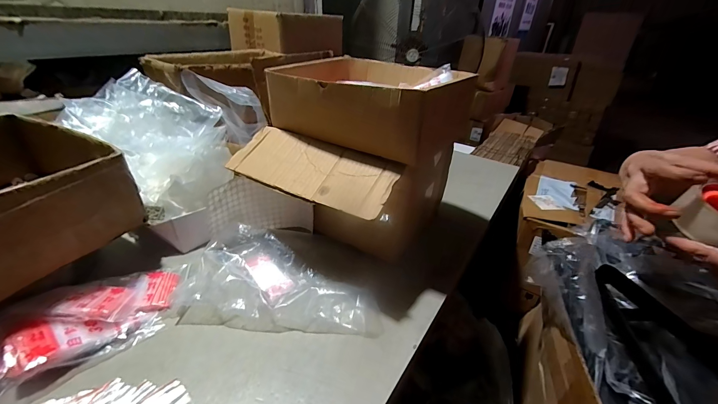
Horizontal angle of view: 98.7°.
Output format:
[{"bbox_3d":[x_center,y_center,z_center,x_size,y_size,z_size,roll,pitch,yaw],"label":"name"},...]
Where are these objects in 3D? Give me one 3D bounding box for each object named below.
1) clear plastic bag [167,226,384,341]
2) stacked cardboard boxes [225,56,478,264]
[{"bbox_3d":[-0.133,0.116,0.480,0.334,0.050,0.149,4,32,2],"label":"clear plastic bag"},{"bbox_3d":[-0.010,-0.093,0.565,0.292,0.268,0.317,21,36,26],"label":"stacked cardboard boxes"}]

